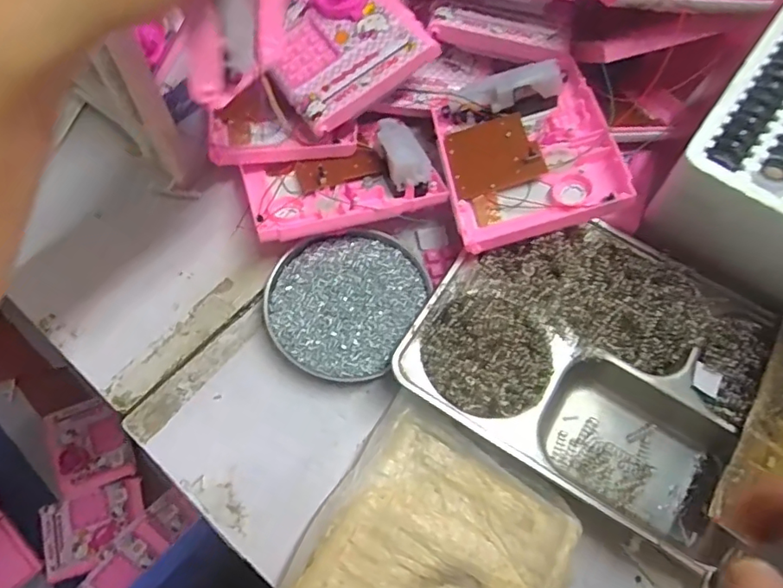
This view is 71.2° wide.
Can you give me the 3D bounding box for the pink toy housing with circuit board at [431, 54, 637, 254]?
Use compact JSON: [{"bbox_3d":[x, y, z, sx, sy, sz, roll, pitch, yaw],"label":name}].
[{"bbox_3d":[0.109,-0.120,0.450,0.132,0.030,0.153,-15,65,10],"label":"pink toy housing with circuit board"}]

